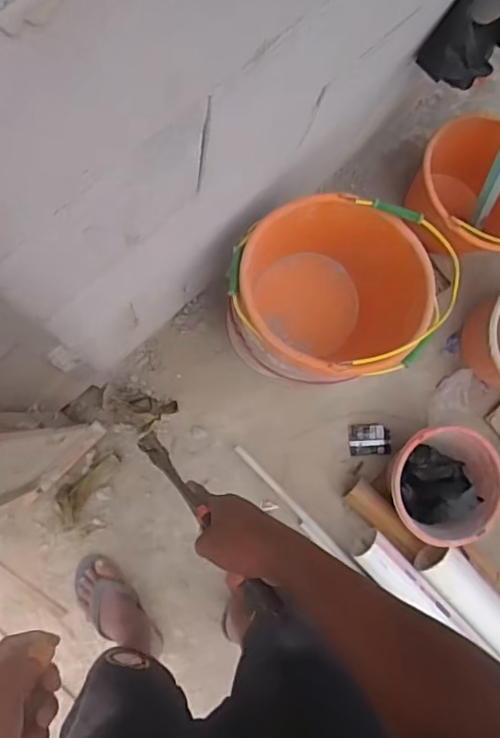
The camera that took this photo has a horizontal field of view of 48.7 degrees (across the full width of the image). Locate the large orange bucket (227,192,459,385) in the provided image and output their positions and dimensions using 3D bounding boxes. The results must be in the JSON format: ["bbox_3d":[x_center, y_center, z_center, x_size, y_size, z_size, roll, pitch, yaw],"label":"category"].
[{"bbox_3d":[0.126,-0.119,0.971,0.317,0.246,0.289,1,86,-9],"label":"large orange bucket"}]

